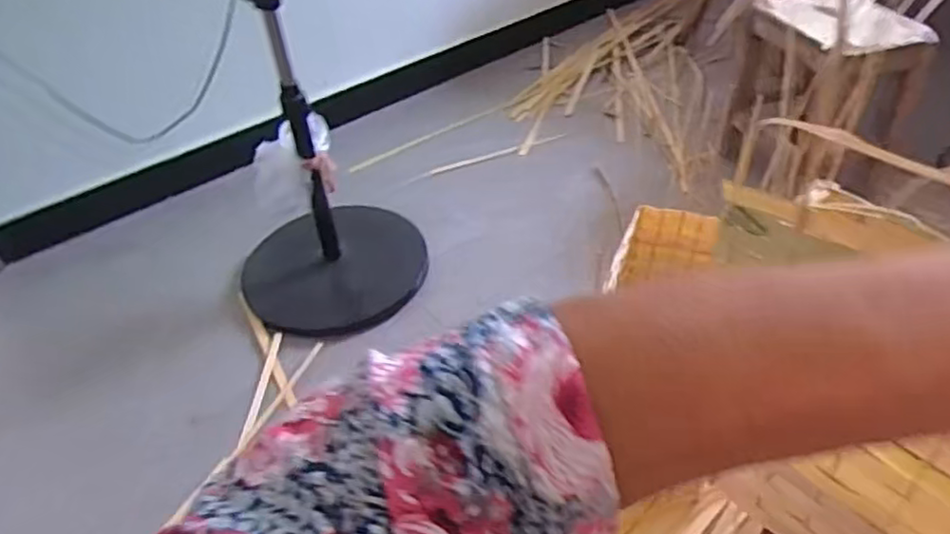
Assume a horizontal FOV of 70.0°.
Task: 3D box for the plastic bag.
[{"bbox_3d":[-0.333,-0.177,1.235,0.150,0.182,0.071,-9,41,-9],"label":"plastic bag"}]

